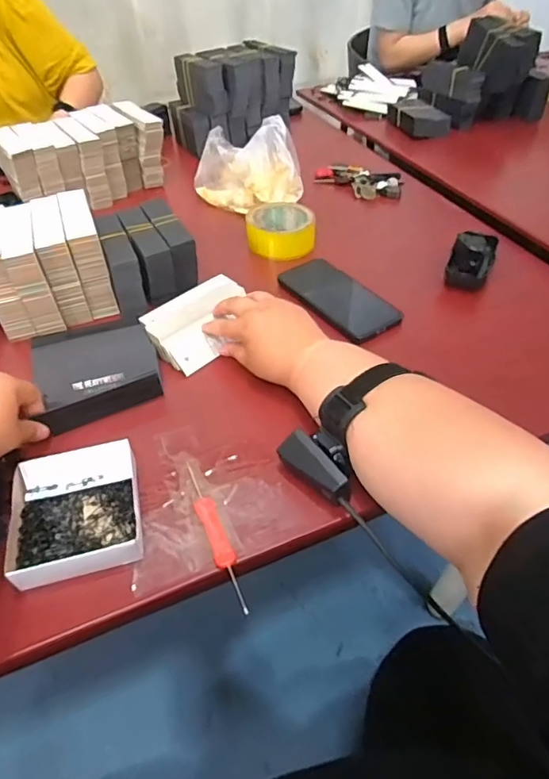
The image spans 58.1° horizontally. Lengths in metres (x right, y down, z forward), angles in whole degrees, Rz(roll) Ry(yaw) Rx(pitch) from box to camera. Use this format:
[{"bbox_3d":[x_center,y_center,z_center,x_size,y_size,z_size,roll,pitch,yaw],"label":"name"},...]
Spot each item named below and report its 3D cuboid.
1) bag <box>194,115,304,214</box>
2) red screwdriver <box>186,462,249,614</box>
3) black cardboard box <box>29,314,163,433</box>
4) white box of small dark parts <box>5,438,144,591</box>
[{"bbox_3d":[-0.038,-0.347,0.790,0.165,0.110,0.097,-14,48,-11],"label":"bag"},{"bbox_3d":[-0.049,0.117,0.410,0.017,0.011,0.142,-18,49,-15],"label":"red screwdriver"},{"bbox_3d":[-0.189,-0.023,0.530,0.121,0.031,0.117,-18,49,-15],"label":"black cardboard box"},{"bbox_3d":[-0.166,0.100,0.418,0.100,0.030,0.115,-12,48,-10],"label":"white box of small dark parts"}]

